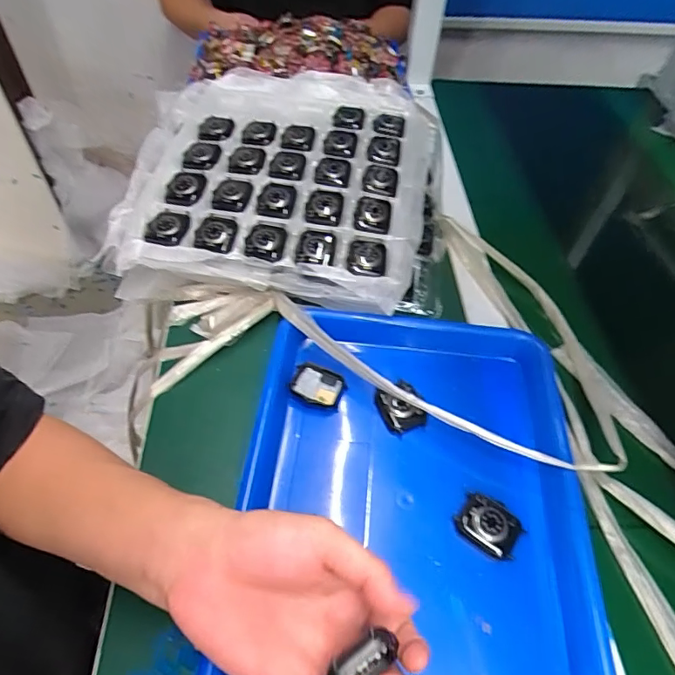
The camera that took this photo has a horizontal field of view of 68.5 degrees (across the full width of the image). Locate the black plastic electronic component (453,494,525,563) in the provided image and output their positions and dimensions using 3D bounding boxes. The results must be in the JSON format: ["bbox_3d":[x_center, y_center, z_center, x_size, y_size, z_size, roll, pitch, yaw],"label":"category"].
[{"bbox_3d":[0.113,0.142,0.372,0.045,0.012,0.037,33,57,22],"label":"black plastic electronic component"}]

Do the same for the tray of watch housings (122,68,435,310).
[{"bbox_3d":[-0.053,-0.185,0.572,0.340,0.071,0.355,7,51,4],"label":"tray of watch housings"}]

